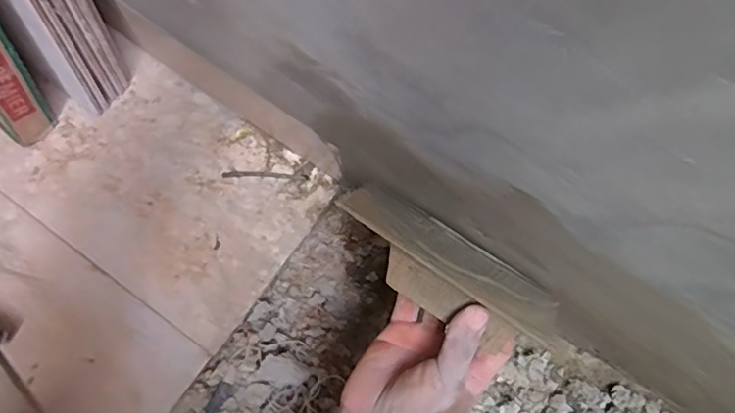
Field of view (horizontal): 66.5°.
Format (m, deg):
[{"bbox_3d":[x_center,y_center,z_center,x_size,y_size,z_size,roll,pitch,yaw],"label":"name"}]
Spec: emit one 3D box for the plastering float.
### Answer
[{"bbox_3d":[0.054,0.041,0.391,0.160,0.056,0.062,34,77,11],"label":"plastering float"}]

